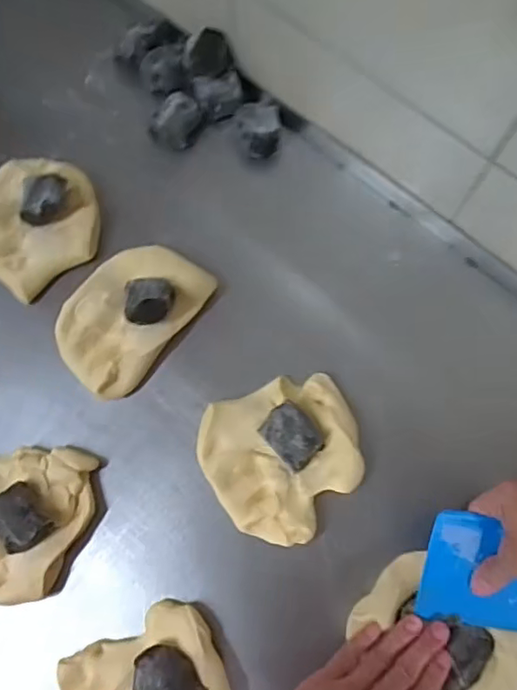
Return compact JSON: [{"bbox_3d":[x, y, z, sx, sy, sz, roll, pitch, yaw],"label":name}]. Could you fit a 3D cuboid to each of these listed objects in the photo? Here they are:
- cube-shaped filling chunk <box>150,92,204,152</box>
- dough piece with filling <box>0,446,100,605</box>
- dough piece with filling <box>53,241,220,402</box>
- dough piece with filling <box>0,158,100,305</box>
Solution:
[{"bbox_3d":[-0.094,-0.247,0.614,0.049,0.038,0.056,39,77,11],"label":"cube-shaped filling chunk"},{"bbox_3d":[-0.218,0.157,0.492,0.127,0.048,0.129,0,73,1],"label":"dough piece with filling"},{"bbox_3d":[-0.133,-0.036,0.542,0.112,0.057,0.161,35,77,10],"label":"dough piece with filling"},{"bbox_3d":[-0.235,-0.134,0.575,0.132,0.059,0.144,0,73,1],"label":"dough piece with filling"}]

